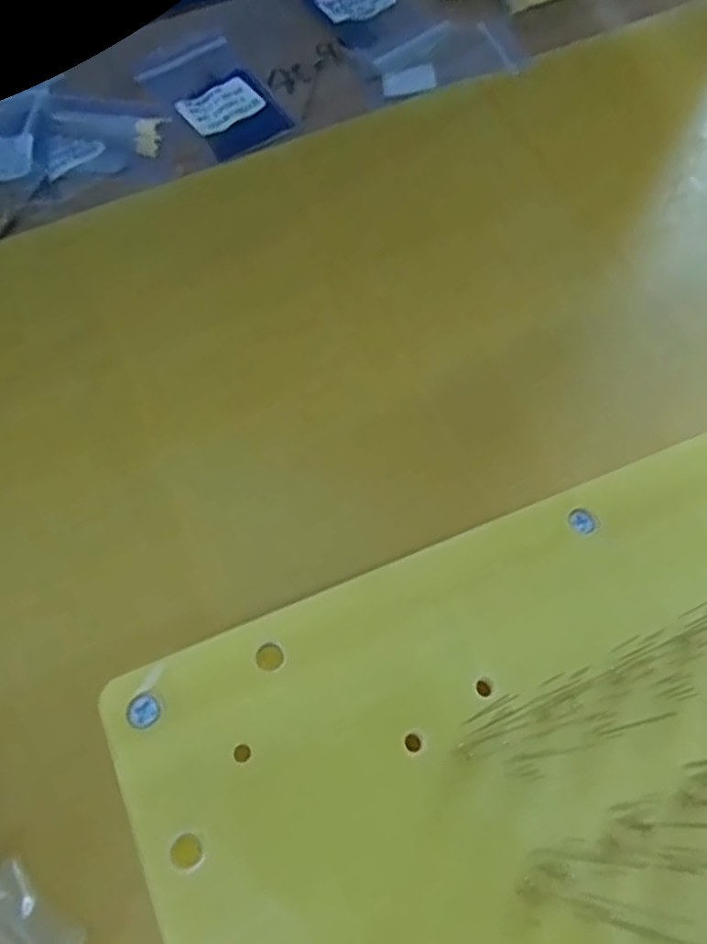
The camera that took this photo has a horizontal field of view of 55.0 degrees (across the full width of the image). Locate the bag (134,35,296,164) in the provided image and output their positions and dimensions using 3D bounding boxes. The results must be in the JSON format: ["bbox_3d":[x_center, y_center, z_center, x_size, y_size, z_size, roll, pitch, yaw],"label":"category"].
[{"bbox_3d":[-0.053,-0.145,0.261,0.036,0.004,0.059,-34,69,-12],"label":"bag"}]

